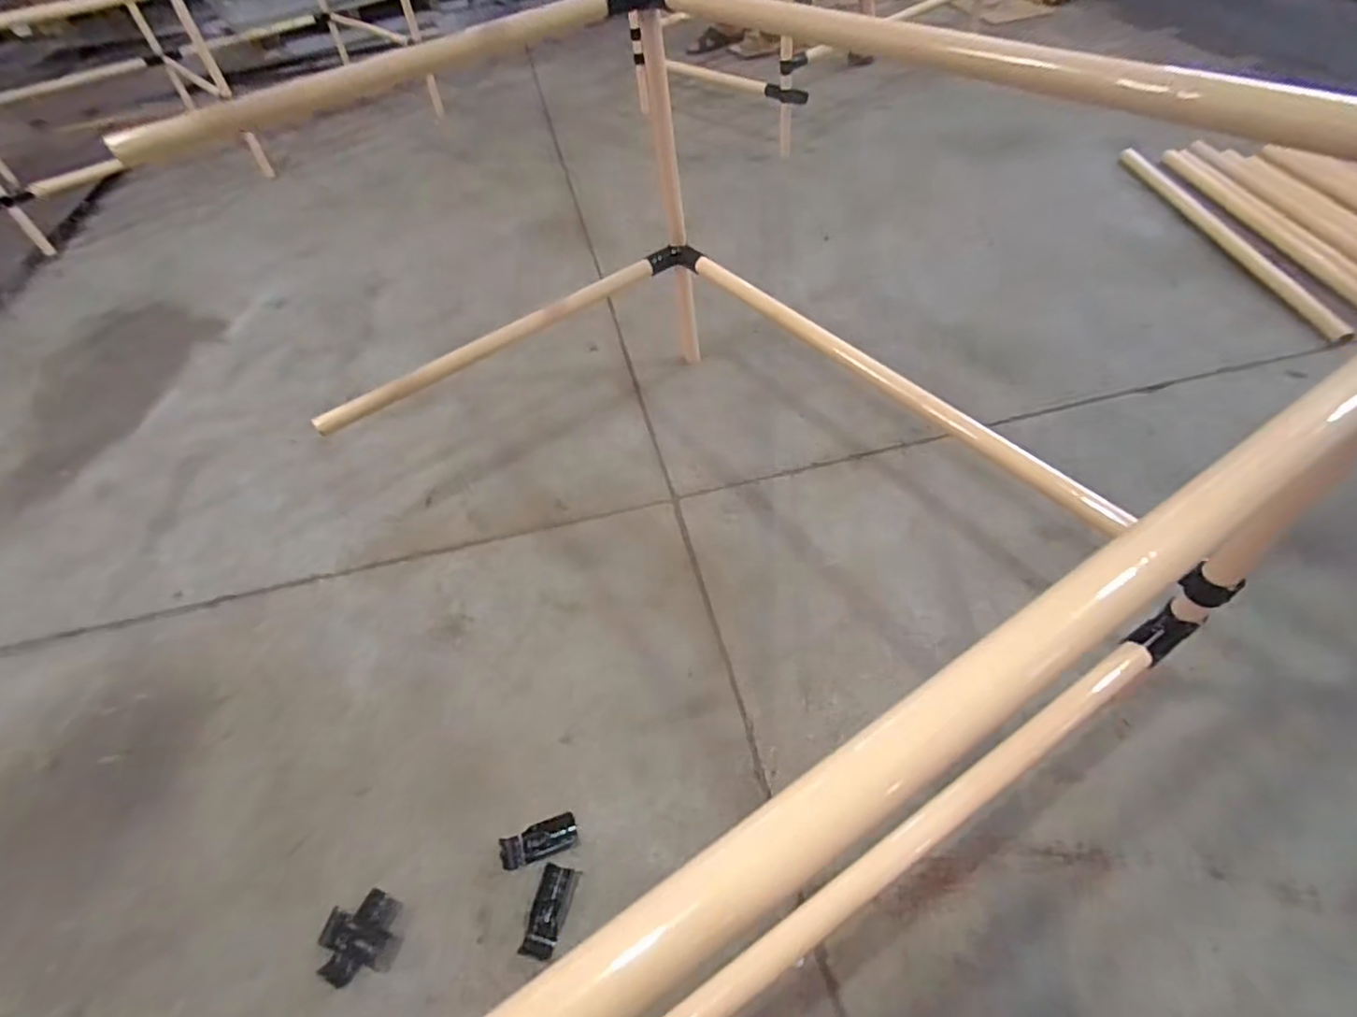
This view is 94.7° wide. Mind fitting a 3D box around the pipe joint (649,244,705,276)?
[{"bbox_3d":[-0.004,-0.407,1.026,0.090,0.039,0.050,11,52,16],"label":"pipe joint"}]

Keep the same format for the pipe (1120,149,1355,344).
[{"bbox_3d":[1.138,-0.603,1.331,0.029,0.029,0.800,-1,50,4],"label":"pipe"}]

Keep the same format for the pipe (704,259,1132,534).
[{"bbox_3d":[0.237,-0.180,0.792,0.030,0.030,0.667,-33,54,-20],"label":"pipe"}]

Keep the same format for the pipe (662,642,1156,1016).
[{"bbox_3d":[0.190,0.266,0.502,0.551,0.028,0.027,-31,54,-13],"label":"pipe"}]

